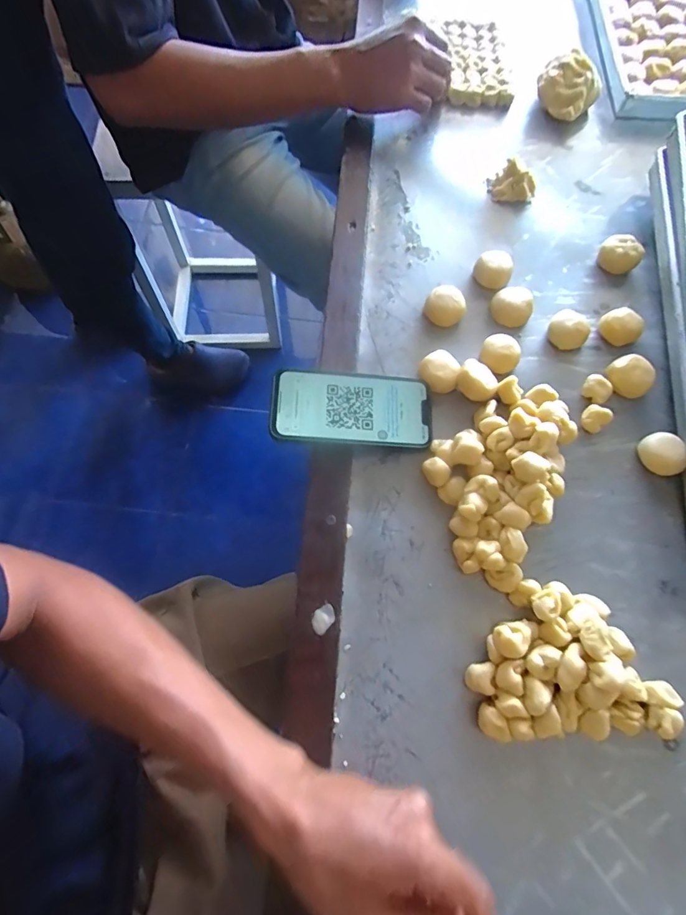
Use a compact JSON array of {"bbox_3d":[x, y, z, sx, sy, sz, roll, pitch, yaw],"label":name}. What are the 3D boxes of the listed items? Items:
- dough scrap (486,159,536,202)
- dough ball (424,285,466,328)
[{"bbox_3d":[0.198,-0.321,0.535,0.054,0.027,0.033,13,69,3],"label":"dough scrap"},{"bbox_3d":[0.106,-0.156,0.472,0.040,0.022,0.034,18,69,5],"label":"dough ball"}]

